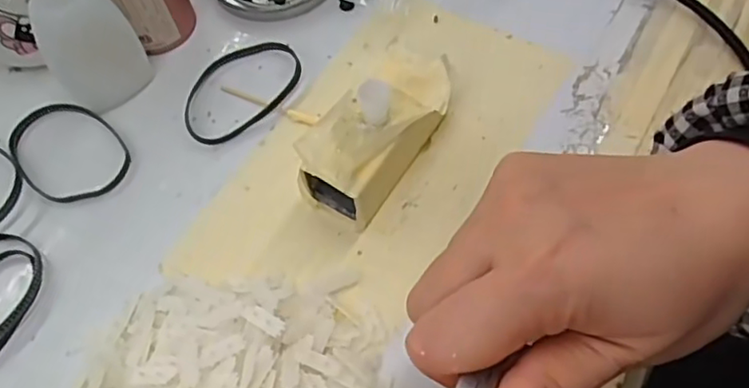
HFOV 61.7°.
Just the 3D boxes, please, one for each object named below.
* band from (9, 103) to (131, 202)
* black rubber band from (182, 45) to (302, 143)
[{"bbox_3d":[-0.155,-0.023,0.315,0.049,0.004,0.067,-35,65,-15],"label":"band"},{"bbox_3d":[-0.071,-0.057,0.329,0.070,0.007,0.048,-36,65,-13],"label":"black rubber band"}]

